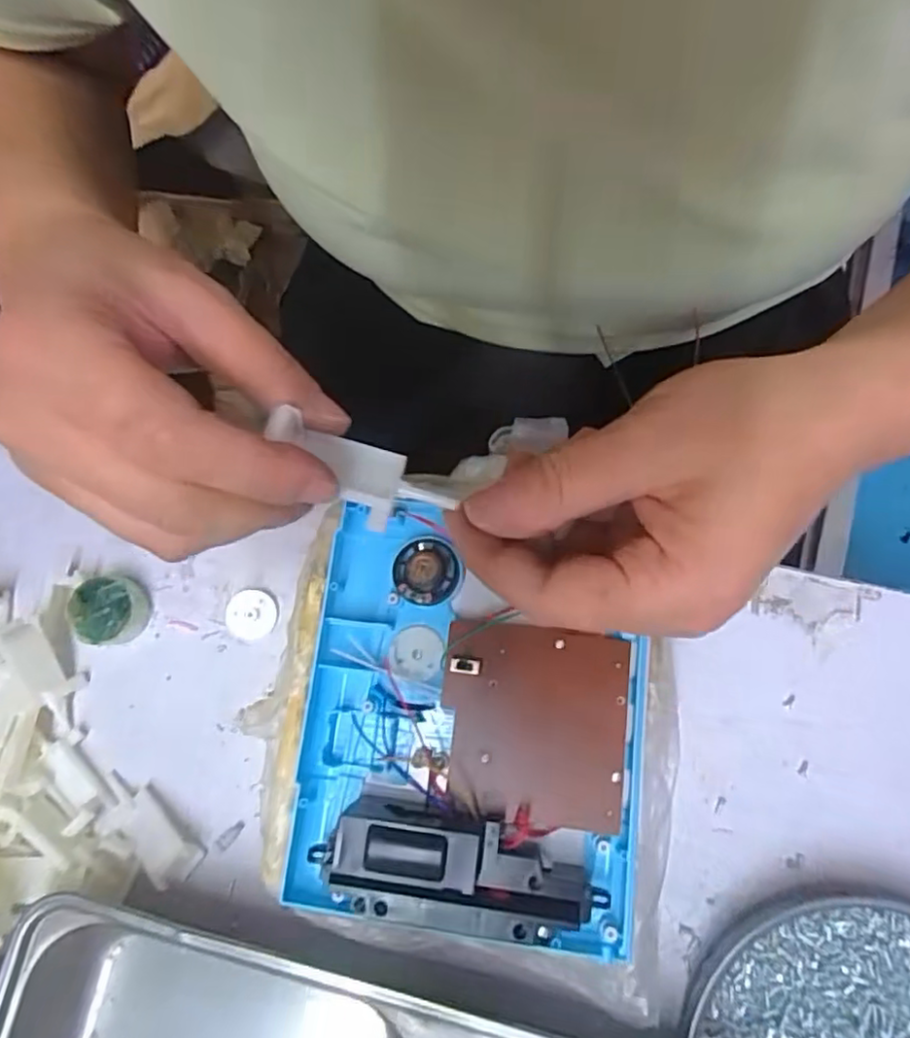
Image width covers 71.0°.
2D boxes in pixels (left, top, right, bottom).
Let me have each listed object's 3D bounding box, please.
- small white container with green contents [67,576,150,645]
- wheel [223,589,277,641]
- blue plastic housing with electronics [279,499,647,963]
[{"bbox_3d":[-0.169,0.046,0.311,0.033,0.022,0.029,-21,74,-1],"label":"small white container with green contents"},{"bbox_3d":[-0.099,0.047,0.311,0.023,0.008,0.023,-1,75,5],"label":"wheel"},{"bbox_3d":[0.006,0.074,0.248,0.132,0.032,0.156,5,75,6],"label":"blue plastic housing with electronics"}]

